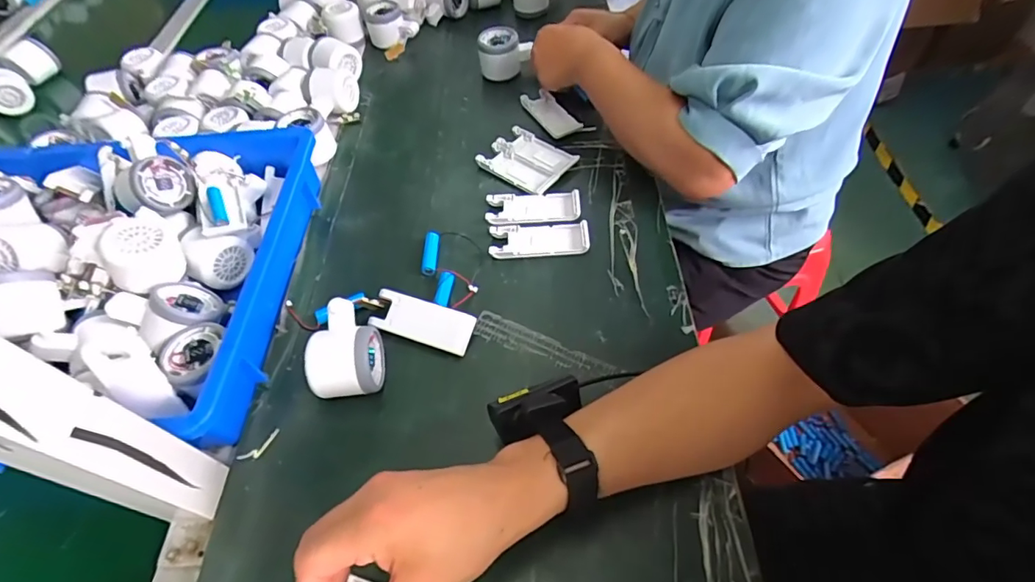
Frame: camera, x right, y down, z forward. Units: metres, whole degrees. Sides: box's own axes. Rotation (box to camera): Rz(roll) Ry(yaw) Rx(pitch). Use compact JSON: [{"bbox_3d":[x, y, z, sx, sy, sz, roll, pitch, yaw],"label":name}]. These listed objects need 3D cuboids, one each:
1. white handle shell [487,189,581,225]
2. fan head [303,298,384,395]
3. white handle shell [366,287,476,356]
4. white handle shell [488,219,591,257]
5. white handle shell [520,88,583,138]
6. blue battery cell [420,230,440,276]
[{"bbox_3d":[0.017,-0.093,0.564,0.103,0.010,0.044,-2,54,4],"label":"white handle shell"},{"bbox_3d":[-0.150,0.055,0.448,0.056,0.056,0.078,-5,55,2],"label":"fan head"},{"bbox_3d":[-0.091,0.029,0.480,0.098,0.014,0.041,14,81,10],"label":"white handle shell"},{"bbox_3d":[0.023,-0.054,0.537,0.103,0.012,0.042,-2,54,3],"label":"white handle shell"},{"bbox_3d":[0.044,-0.233,0.655,0.040,0.010,0.093,-25,56,-13],"label":"white handle shell"},{"bbox_3d":[-0.092,-0.041,0.537,0.018,0.016,0.053,-3,54,3],"label":"blue battery cell"}]

